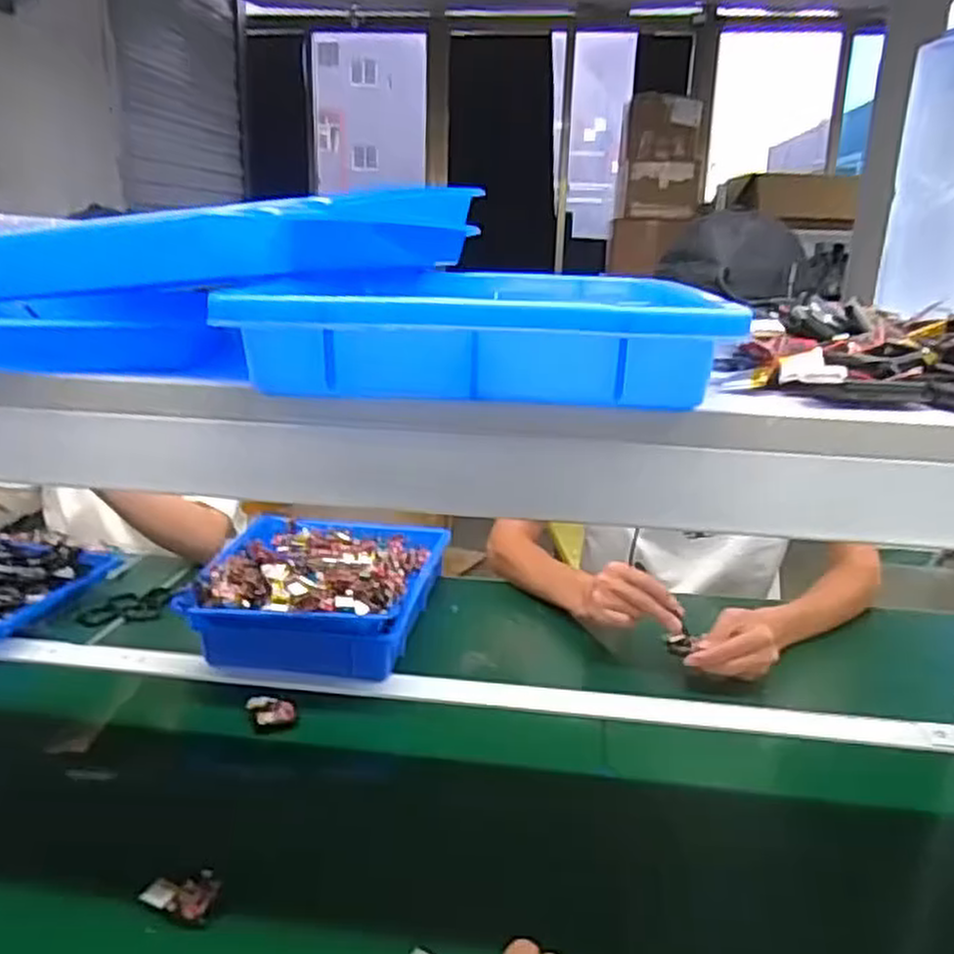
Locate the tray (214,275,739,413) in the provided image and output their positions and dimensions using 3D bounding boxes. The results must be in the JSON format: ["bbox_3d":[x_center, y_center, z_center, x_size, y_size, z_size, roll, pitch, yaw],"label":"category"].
[{"bbox_3d":[0.004,-0.089,0.444,0.217,0.041,0.266,1,17,0],"label":"tray"}]

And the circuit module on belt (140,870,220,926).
[{"bbox_3d":[-0.222,0.315,0.590,0.051,0.012,0.038,3,18,8],"label":"circuit module on belt"}]

